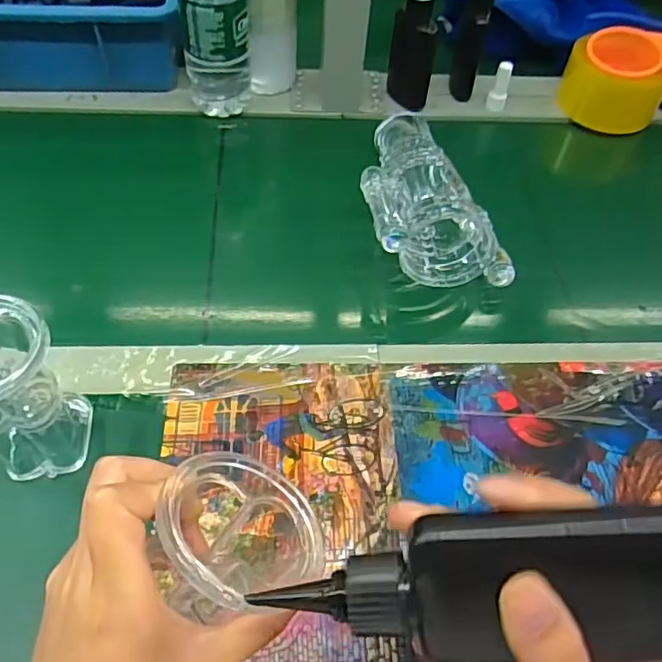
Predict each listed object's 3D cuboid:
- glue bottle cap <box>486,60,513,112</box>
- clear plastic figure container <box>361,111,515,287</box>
[{"bbox_3d":[0.183,-0.264,0.647,0.019,0.050,0.015,9,54,2],"label":"glue bottle cap"},{"bbox_3d":[0.070,-0.123,0.523,0.104,0.052,0.193,-11,56,-12],"label":"clear plastic figure container"}]

